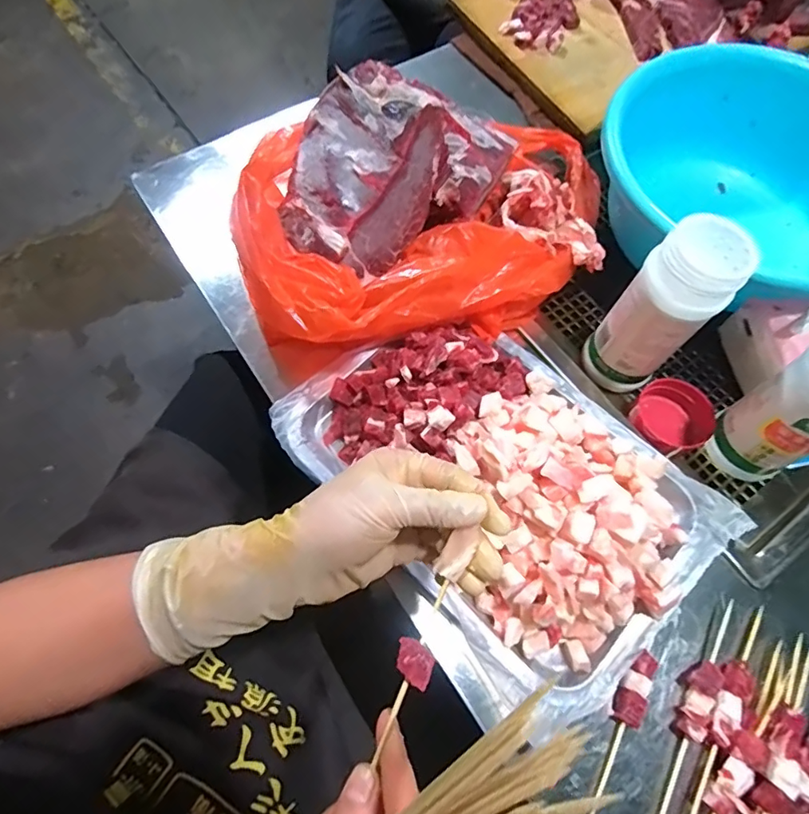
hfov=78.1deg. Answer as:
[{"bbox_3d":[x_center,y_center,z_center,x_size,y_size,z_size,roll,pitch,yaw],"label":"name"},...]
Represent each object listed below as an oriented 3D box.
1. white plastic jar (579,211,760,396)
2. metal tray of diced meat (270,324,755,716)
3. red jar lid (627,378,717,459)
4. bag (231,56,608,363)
[{"bbox_3d":[0.203,-0.074,0.402,0.063,0.148,0.061,0,66,-1],"label":"white plastic jar"},{"bbox_3d":[0.073,0.040,0.375,0.312,0.063,0.202,41,71,16],"label":"metal tray of diced meat"},{"bbox_3d":[0.240,0.011,0.444,0.068,0.026,0.064,0,66,-1],"label":"red jar lid"},{"bbox_3d":[0.034,-0.184,0.437,0.333,0.124,0.216,-18,67,-9],"label":"bag"}]

